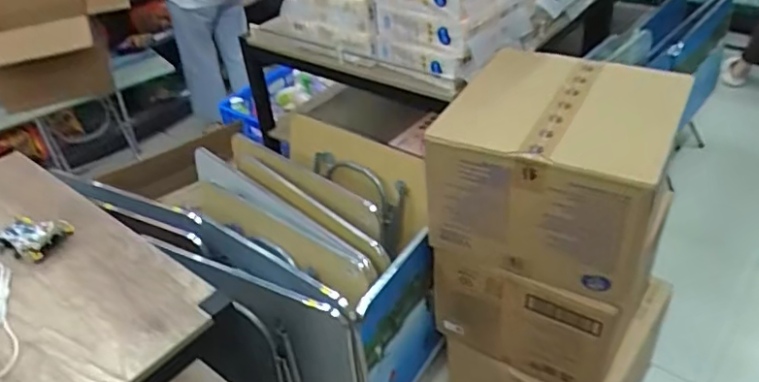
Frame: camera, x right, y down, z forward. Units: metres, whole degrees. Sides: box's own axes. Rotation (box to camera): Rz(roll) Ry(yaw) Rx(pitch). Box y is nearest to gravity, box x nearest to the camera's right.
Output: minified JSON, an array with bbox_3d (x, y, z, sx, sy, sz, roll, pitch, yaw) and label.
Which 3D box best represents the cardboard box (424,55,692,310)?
[{"bbox_3d":[0.361,-0.067,1.235,0.427,0.307,0.451,15,42,25],"label":"cardboard box"}]

